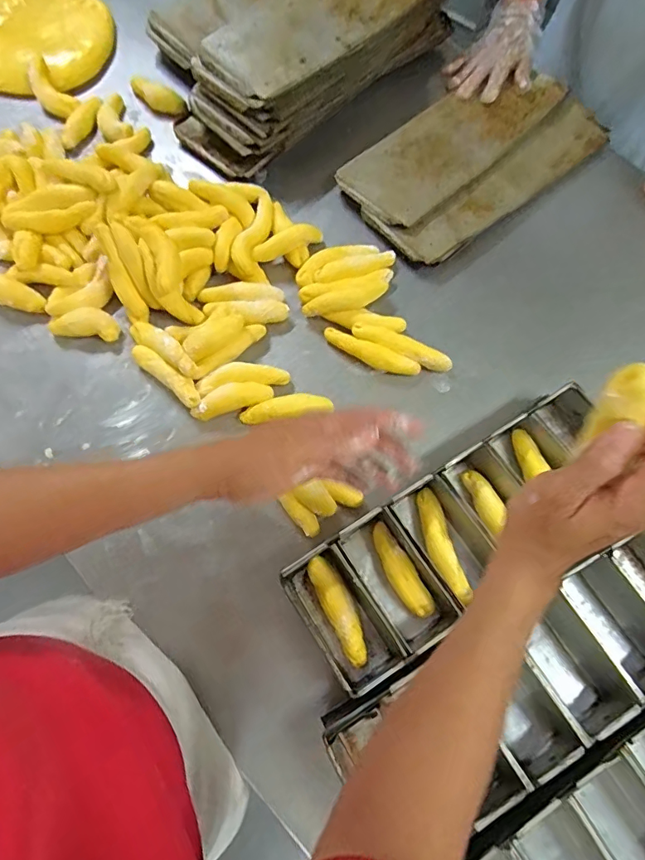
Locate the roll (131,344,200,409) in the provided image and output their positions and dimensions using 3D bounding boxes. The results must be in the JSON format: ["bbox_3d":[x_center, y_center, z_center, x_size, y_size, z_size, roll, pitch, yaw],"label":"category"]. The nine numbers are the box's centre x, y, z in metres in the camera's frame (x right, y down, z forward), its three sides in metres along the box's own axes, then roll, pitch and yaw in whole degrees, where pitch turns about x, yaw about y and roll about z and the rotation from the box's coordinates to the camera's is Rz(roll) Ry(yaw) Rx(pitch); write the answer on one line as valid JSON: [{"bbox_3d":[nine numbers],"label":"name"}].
[{"bbox_3d":[-0.216,-0.073,0.677,0.123,0.034,0.029,39,74,12],"label":"roll"}]

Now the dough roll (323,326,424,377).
[{"bbox_3d":[0.071,-0.113,0.713,0.146,0.026,0.026,25,72,7],"label":"dough roll"}]

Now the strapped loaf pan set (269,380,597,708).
[{"bbox_3d":[0.177,0.127,0.612,0.449,0.063,0.176,-31,74,-12],"label":"strapped loaf pan set"}]

